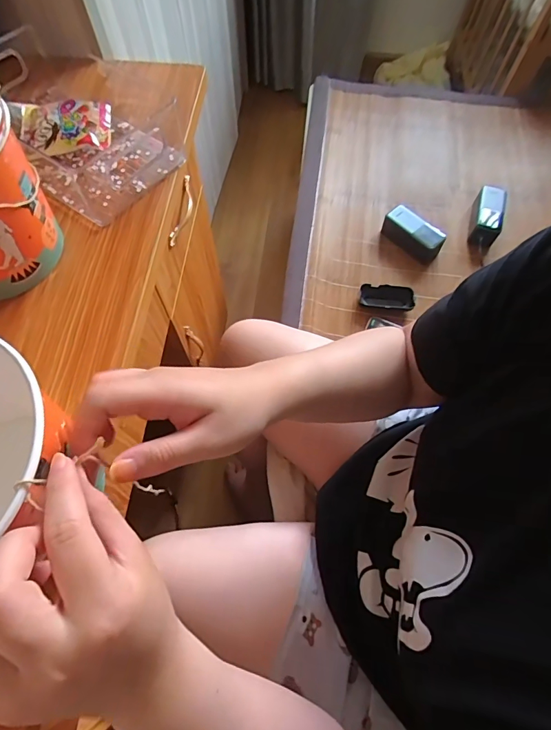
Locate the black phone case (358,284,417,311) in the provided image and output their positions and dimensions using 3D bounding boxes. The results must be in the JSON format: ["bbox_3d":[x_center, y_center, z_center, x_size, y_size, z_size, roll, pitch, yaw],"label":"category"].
[{"bbox_3d":[0.234,-0.145,0.850,0.112,0.014,0.051,11,65,5],"label":"black phone case"}]

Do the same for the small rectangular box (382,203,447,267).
[{"bbox_3d":[0.312,-0.297,0.920,0.067,0.050,0.142,-40,71,-18],"label":"small rectangular box"}]

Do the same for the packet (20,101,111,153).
[{"bbox_3d":[-0.269,-0.301,0.513,0.117,0.023,0.079,1,64,0],"label":"packet"}]

